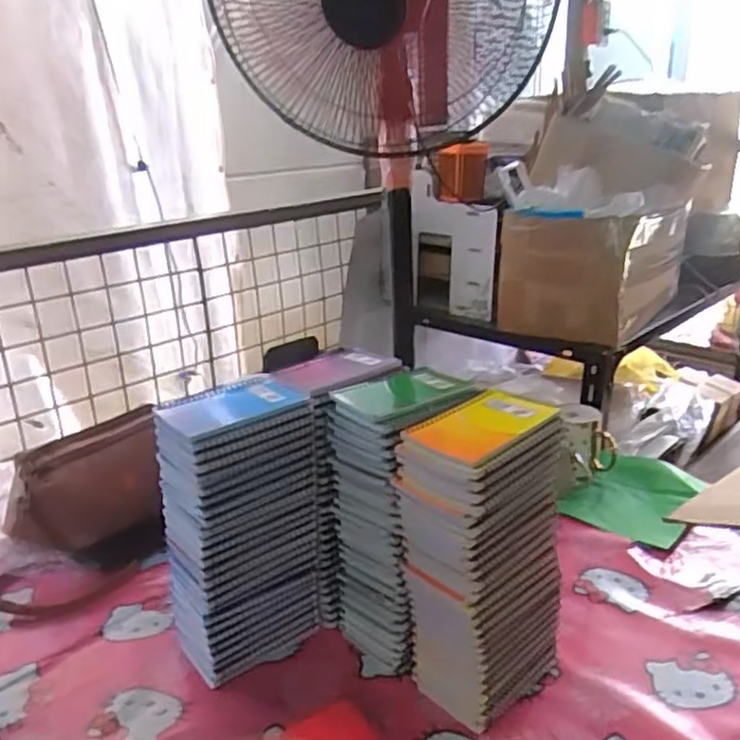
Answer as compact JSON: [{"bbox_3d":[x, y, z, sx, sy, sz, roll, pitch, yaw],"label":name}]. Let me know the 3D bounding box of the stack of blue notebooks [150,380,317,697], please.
[{"bbox_3d":[-0.135,0.168,0.721,0.154,0.275,0.090,-21,27,-38],"label":"stack of blue notebooks"}]

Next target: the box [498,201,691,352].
[{"bbox_3d":[0.407,-0.197,1.262,0.245,0.207,0.325,14,27,38],"label":"box"}]

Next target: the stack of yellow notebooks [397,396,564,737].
[{"bbox_3d":[0.109,0.180,0.661,0.131,0.279,0.093,-17,25,-33],"label":"stack of yellow notebooks"}]

